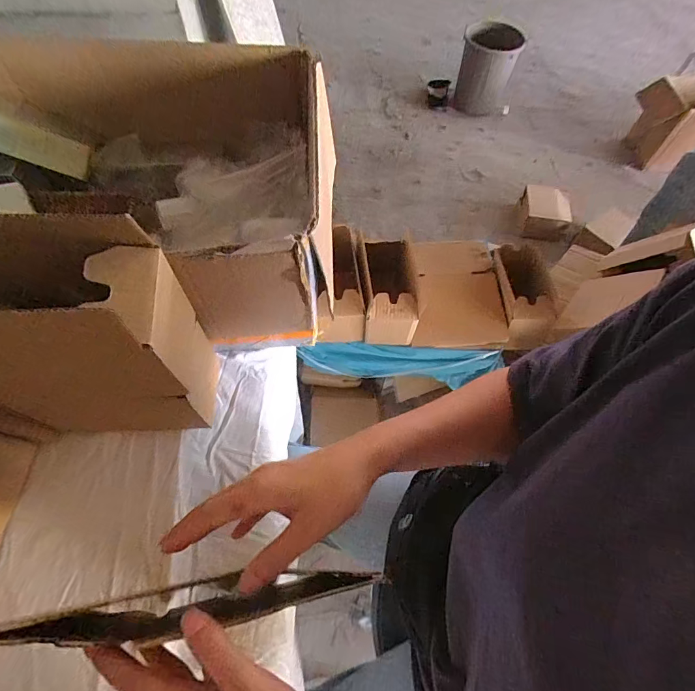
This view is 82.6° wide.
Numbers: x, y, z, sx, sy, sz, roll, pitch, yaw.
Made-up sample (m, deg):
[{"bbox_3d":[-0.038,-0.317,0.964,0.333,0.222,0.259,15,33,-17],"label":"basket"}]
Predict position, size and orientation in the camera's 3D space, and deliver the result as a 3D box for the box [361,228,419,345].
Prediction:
[{"bbox_3d":[0.080,-0.108,0.804,0.102,0.150,0.182,-3,62,-4],"label":"box"}]

